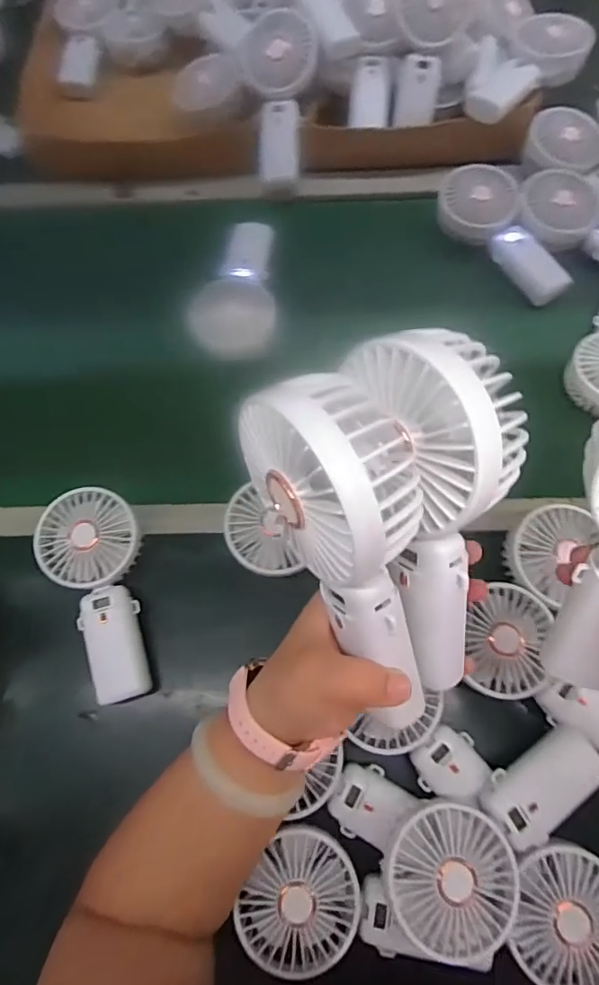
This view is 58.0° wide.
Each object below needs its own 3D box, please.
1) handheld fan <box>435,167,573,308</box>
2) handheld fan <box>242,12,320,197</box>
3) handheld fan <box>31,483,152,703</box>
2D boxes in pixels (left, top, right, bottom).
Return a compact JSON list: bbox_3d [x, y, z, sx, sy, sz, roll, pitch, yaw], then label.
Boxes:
[{"bbox_3d":[0.233,-0.292,0.622,0.080,0.057,0.181,-29,71,-8],"label":"handheld fan"},{"bbox_3d":[-0.025,-0.475,0.662,0.089,0.034,0.192,2,105,3],"label":"handheld fan"},{"bbox_3d":[-0.175,0.089,0.482,0.085,0.033,0.184,-16,82,-3],"label":"handheld fan"}]

